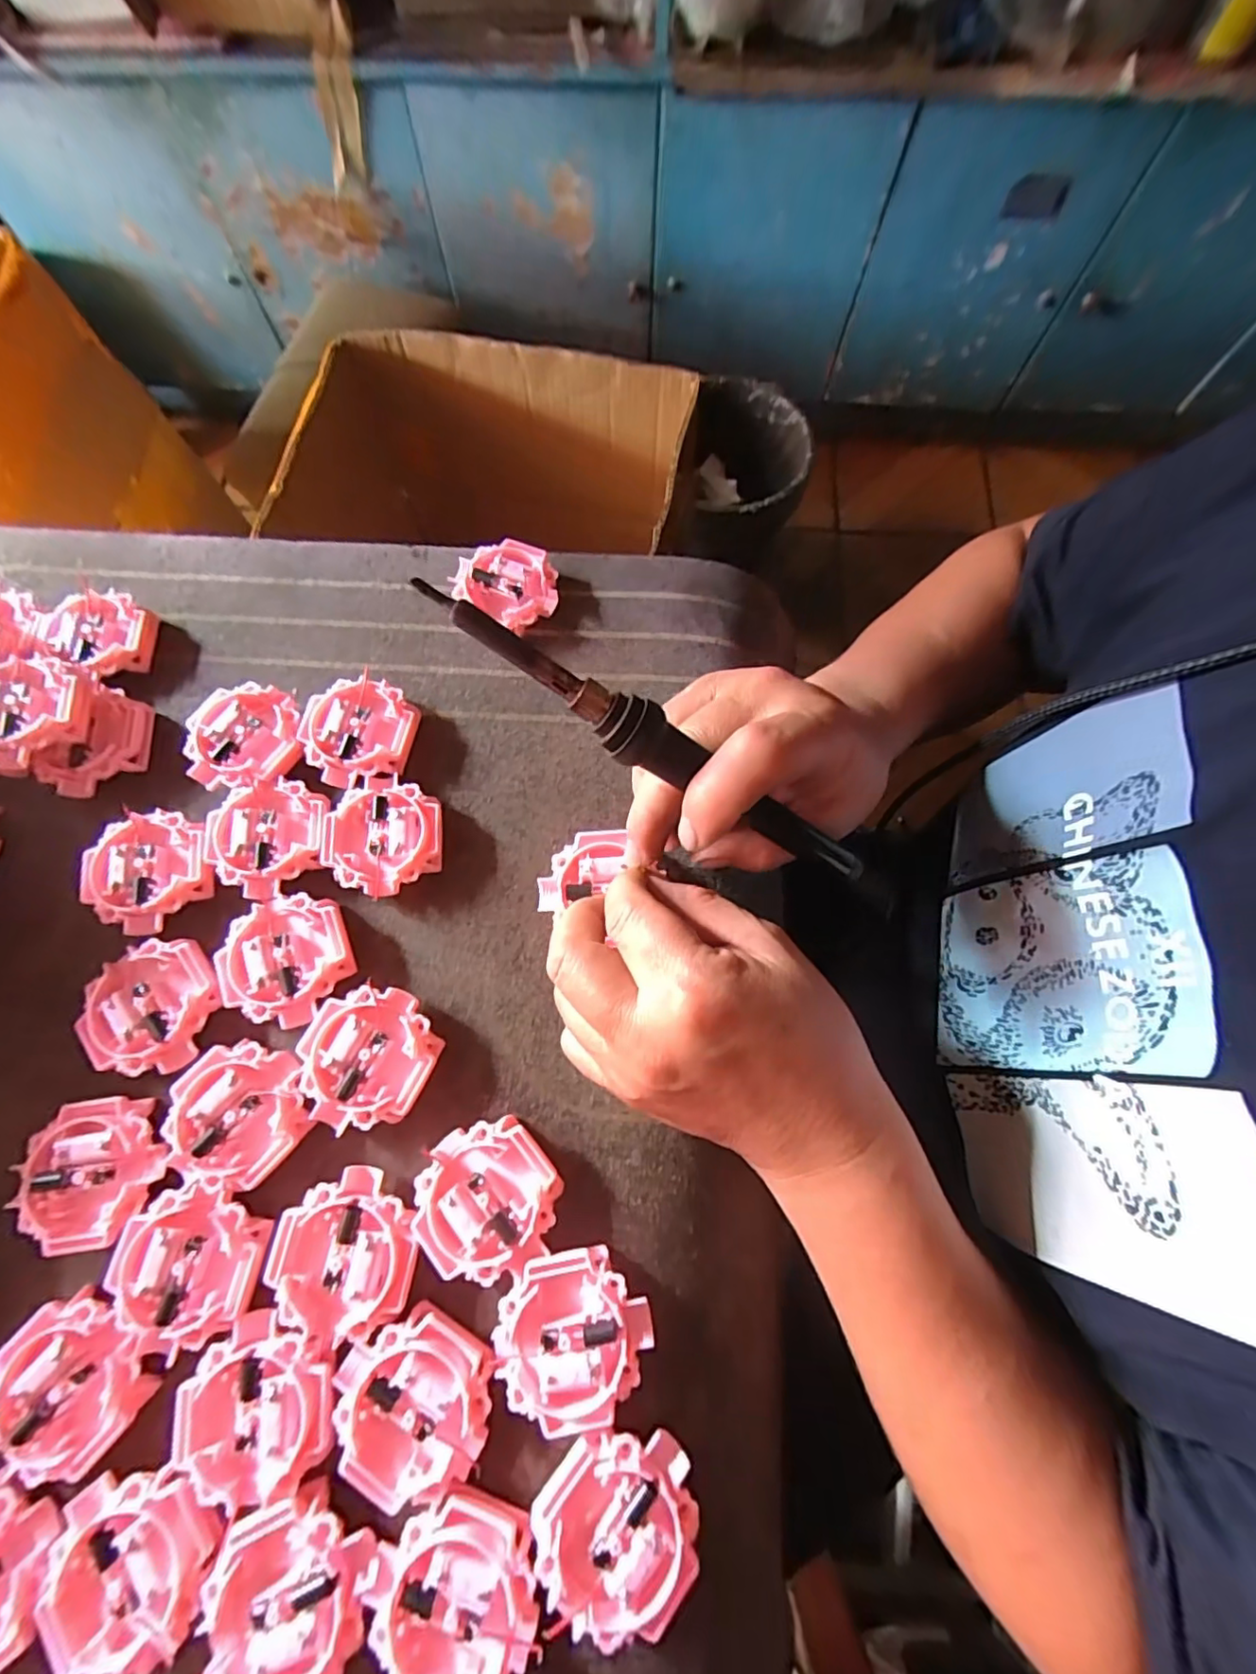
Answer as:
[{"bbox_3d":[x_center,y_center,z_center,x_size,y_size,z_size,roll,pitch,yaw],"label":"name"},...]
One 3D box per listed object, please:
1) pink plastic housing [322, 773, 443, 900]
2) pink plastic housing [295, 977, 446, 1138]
[{"bbox_3d":[-0.111,0.000,0.272,0.051,0.015,0.053,-6,74,-1],"label":"pink plastic housing"},{"bbox_3d":[-0.106,0.090,0.244,0.053,0.015,0.054,0,74,1],"label":"pink plastic housing"}]

